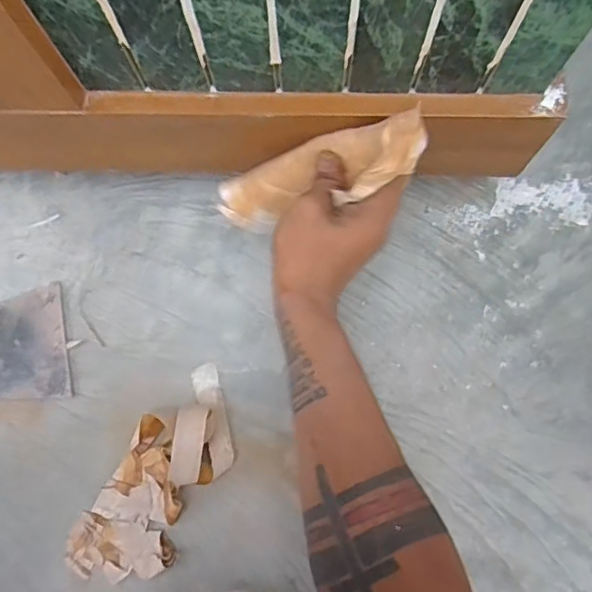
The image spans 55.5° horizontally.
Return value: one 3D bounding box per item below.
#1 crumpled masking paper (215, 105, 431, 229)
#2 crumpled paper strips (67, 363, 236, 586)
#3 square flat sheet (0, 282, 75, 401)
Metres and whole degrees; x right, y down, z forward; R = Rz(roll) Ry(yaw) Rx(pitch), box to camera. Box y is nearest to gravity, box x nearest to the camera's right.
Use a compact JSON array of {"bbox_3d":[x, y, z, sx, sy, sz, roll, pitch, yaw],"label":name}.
[{"bbox_3d":[0.017,-0.092,0.432,0.173,0.021,0.052,-14,77,32],"label":"crumpled masking paper"},{"bbox_3d":[-0.120,0.161,0.493,0.085,0.049,0.199,30,80,7],"label":"crumpled paper strips"},{"bbox_3d":[-0.270,0.050,0.541,0.100,0.004,0.105,-10,78,-1],"label":"square flat sheet"}]

